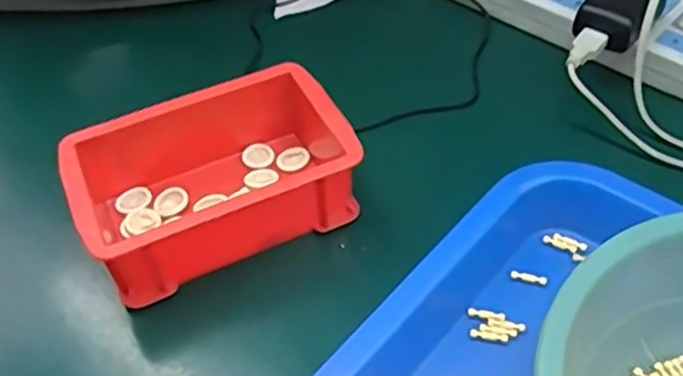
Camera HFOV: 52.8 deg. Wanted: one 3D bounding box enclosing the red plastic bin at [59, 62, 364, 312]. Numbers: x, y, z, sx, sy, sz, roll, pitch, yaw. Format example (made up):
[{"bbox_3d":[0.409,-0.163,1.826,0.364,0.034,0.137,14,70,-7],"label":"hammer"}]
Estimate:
[{"bbox_3d":[-0.071,-0.005,0.392,0.144,0.058,0.094,-22,50,-16],"label":"red plastic bin"}]

